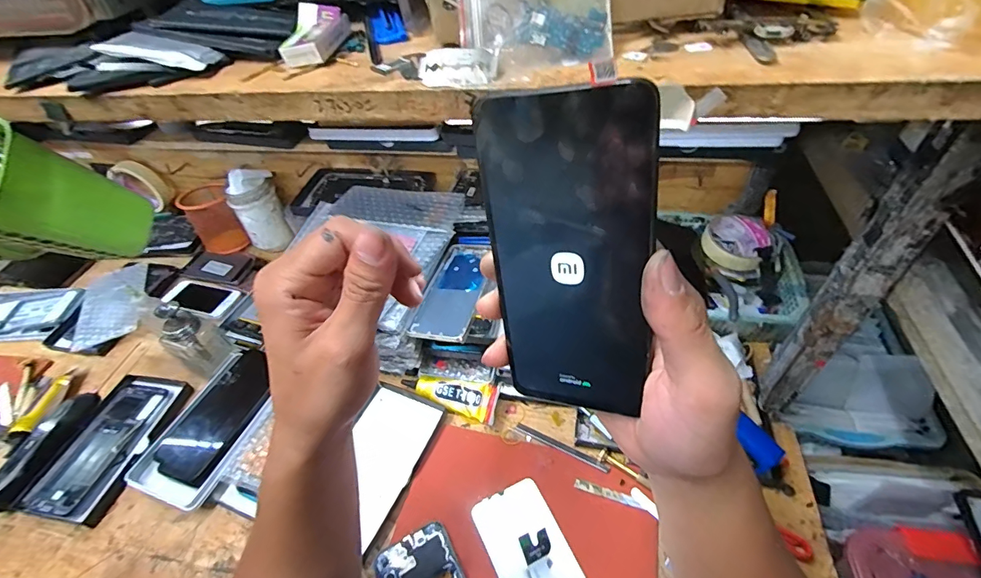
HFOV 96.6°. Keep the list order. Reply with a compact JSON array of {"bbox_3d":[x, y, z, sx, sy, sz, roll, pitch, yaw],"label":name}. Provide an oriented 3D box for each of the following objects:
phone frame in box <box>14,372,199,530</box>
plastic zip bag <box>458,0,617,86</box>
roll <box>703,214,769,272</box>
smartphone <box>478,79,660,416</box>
[{"bbox_3d":[-0.457,0.186,0.532,0.106,0.018,0.176,2,48,9],"label":"phone frame in box"},{"bbox_3d":[0.024,-0.142,0.237,0.080,0.054,0.008,-6,7,1],"label":"plastic zip bag"},{"bbox_3d":[0.337,-0.067,0.604,0.077,0.021,0.094,25,55,26],"label":"roll"},{"bbox_3d":[0.036,-0.007,0.200,0.069,0.154,0.004,7,31,24],"label":"smartphone"}]

